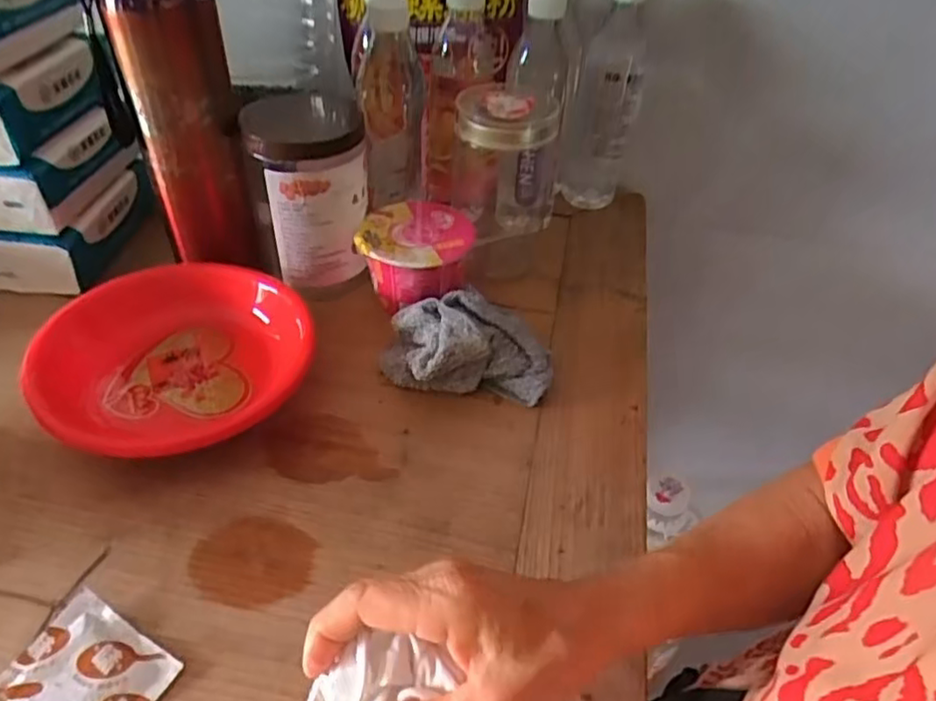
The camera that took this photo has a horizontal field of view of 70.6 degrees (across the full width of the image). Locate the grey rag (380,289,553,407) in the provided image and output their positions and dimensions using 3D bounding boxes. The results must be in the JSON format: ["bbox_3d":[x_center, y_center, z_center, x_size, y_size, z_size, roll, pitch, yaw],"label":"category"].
[{"bbox_3d":[0.000,-0.006,0.525,0.128,0.052,0.086,4,43,0],"label":"grey rag"}]

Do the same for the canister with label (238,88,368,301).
[{"bbox_3d":[-0.139,-0.146,0.573,0.097,0.143,0.117,-5,44,-10],"label":"canister with label"}]

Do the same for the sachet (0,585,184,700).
[{"bbox_3d":[-0.201,0.170,0.349,0.079,0.011,0.058,23,46,19],"label":"sachet"}]

